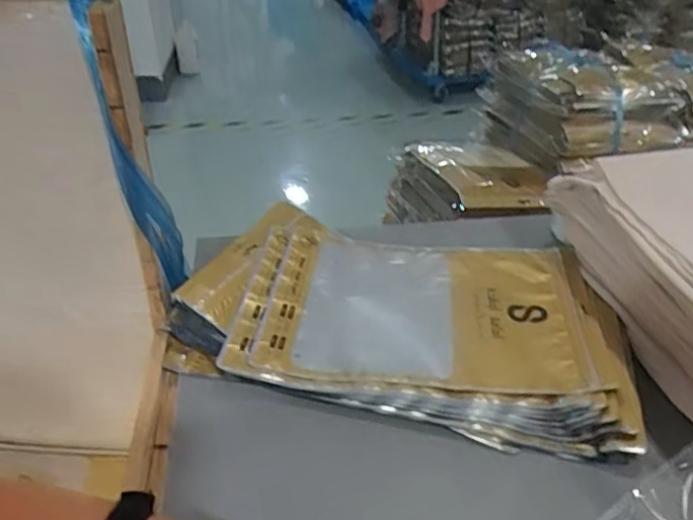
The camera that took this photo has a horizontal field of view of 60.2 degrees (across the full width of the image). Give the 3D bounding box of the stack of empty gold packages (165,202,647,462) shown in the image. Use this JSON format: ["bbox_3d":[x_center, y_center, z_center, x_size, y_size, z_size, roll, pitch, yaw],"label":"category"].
[{"bbox_3d":[0.057,0.071,0.693,0.478,0.086,0.293,12,31,8],"label":"stack of empty gold packages"}]

